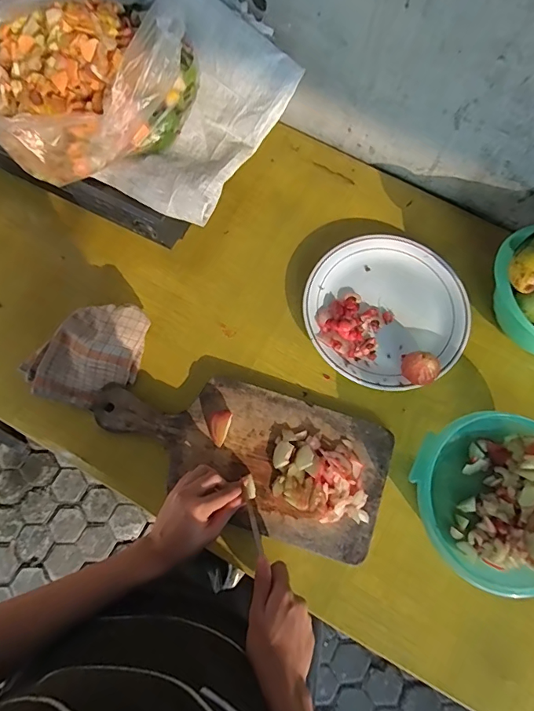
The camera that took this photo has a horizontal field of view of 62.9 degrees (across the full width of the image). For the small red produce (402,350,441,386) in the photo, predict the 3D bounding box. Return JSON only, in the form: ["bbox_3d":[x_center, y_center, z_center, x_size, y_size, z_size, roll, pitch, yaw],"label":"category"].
[{"bbox_3d":[0.197,0.018,0.560,0.044,0.041,0.040,0,74,0],"label":"small red produce"}]

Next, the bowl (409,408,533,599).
[{"bbox_3d":[0.266,0.166,0.514,0.184,0.072,0.187,0,74,0],"label":"bowl"}]

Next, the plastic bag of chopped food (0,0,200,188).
[{"bbox_3d":[-0.219,-0.311,0.495,0.252,0.118,0.170,3,76,0],"label":"plastic bag of chopped food"}]

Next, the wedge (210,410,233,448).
[{"bbox_3d":[-0.060,0.090,0.543,0.023,0.021,0.042,19,75,5],"label":"wedge"}]

